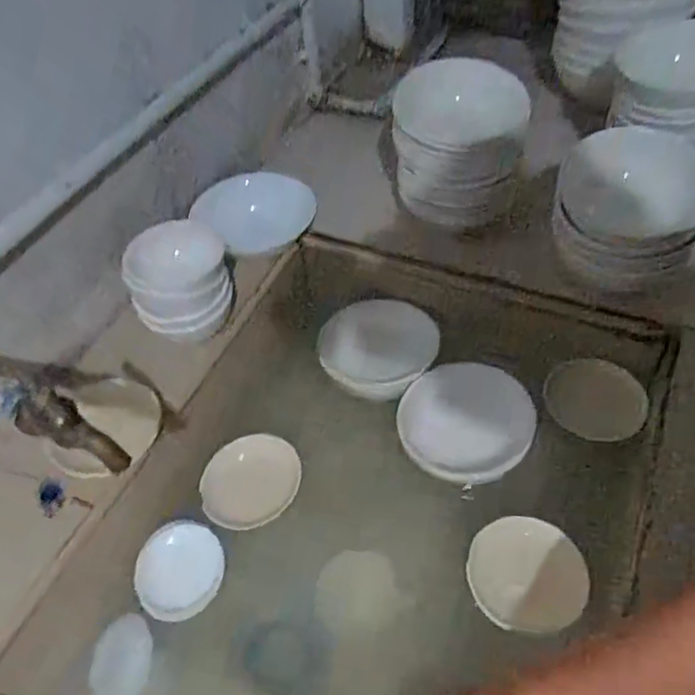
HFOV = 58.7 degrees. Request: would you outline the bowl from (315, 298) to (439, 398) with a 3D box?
[{"bbox_3d":[0.029,0.002,0.764,0.140,0.049,0.130,-3,47,4],"label":"bowl"}]

